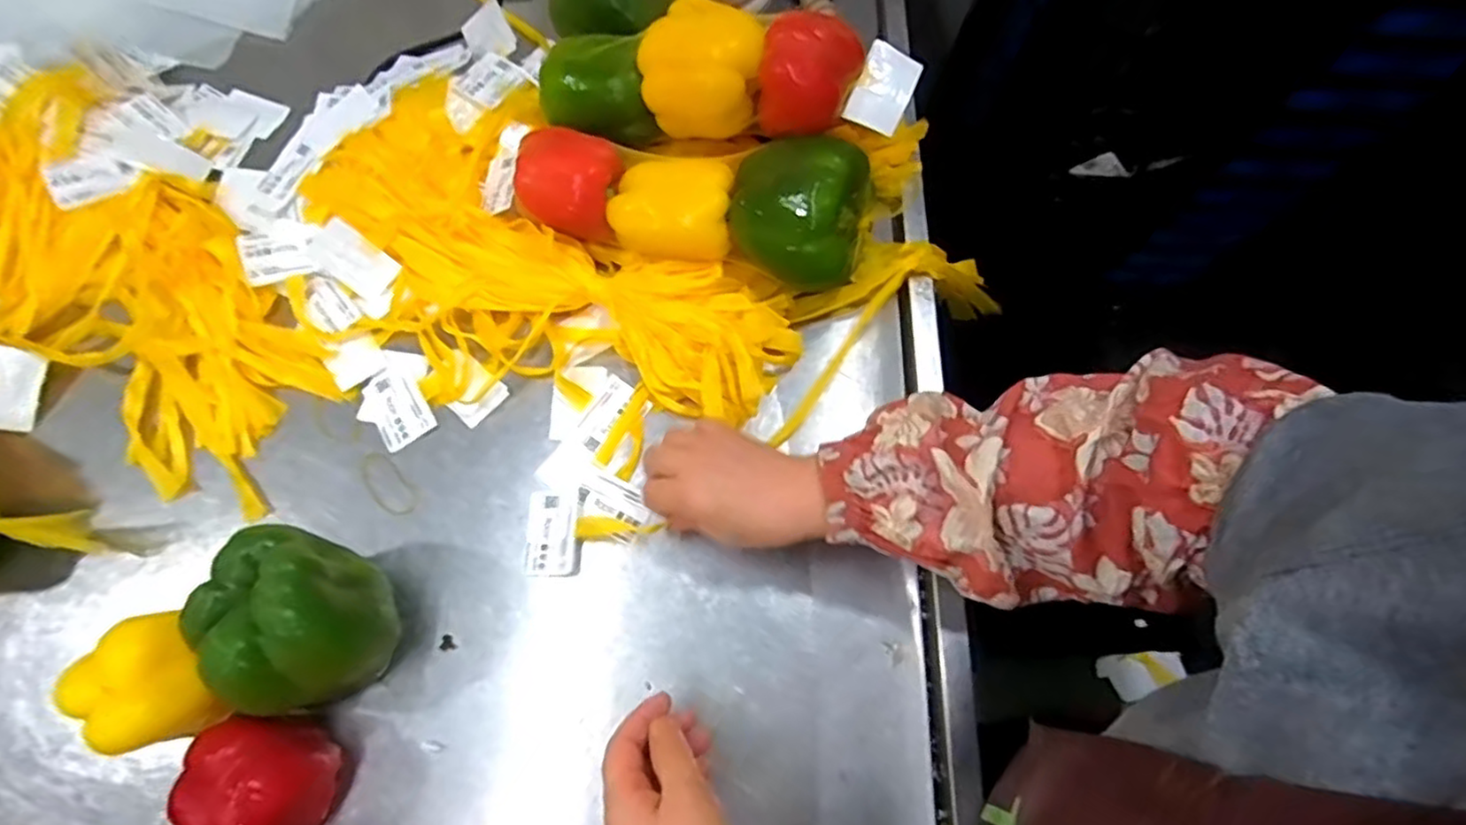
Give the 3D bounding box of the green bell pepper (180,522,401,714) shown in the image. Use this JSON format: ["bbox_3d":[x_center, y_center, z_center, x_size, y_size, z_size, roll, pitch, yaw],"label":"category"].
[{"bbox_3d":[-0.259,0.129,0.428,0.089,0.116,0.097,0,70,-1],"label":"green bell pepper"}]

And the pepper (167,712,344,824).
[{"bbox_3d":[-0.282,0.222,0.412,0.070,0.074,0.076,0,70,-1],"label":"pepper"}]

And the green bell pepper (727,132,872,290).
[{"bbox_3d":[0.048,-0.152,0.517,0.100,0.077,0.089,14,70,4],"label":"green bell pepper"}]

